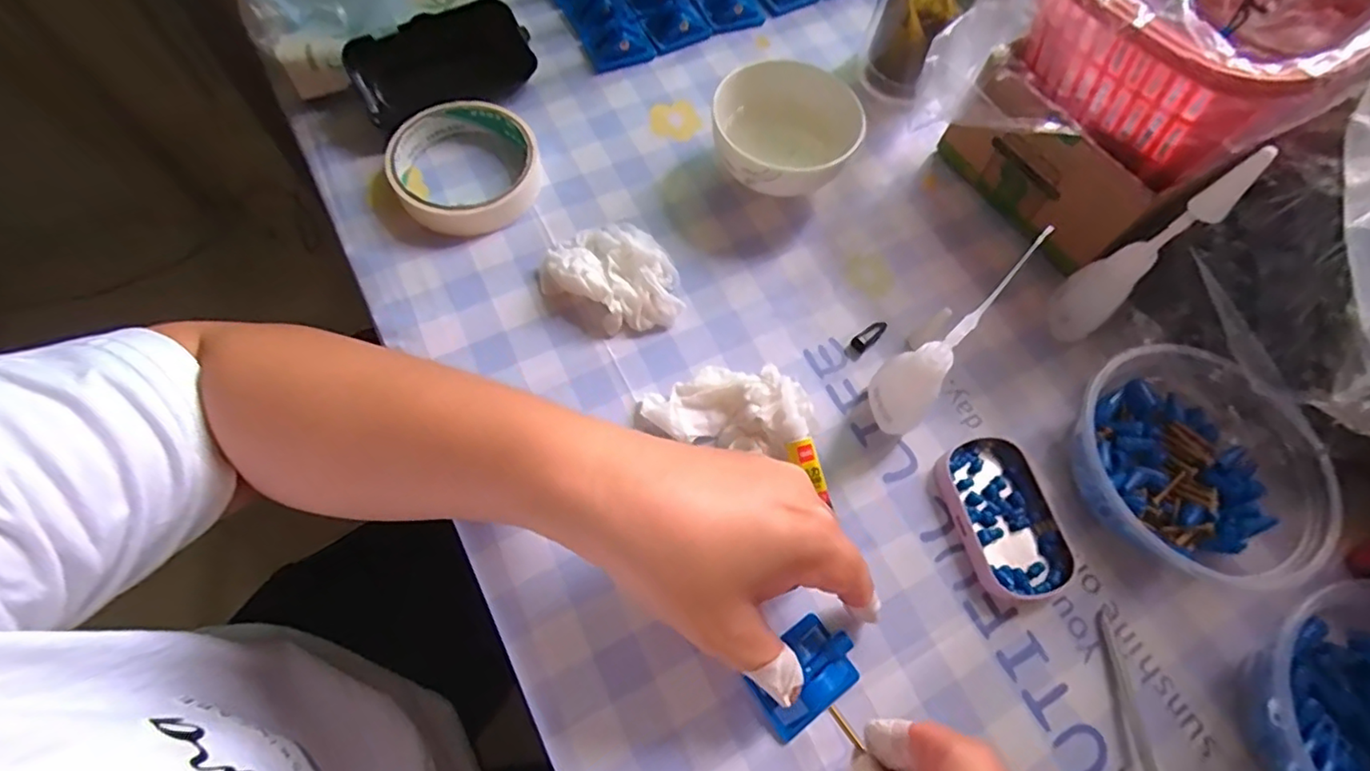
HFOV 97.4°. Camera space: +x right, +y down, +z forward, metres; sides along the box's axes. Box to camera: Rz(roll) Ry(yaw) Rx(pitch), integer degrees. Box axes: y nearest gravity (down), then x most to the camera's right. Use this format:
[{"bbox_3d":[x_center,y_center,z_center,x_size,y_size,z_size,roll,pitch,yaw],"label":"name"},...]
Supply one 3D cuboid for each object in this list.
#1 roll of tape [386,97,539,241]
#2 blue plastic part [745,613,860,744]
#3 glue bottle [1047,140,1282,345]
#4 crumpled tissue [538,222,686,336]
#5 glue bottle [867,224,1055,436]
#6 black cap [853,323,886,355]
[{"bbox_3d":[-0.132,-0.133,0.364,0.085,0.022,0.087,1,66,-3],"label":"roll of tape"},{"bbox_3d":[0.054,0.128,0.266,0.048,0.012,0.034,-34,72,-16],"label":"blue plastic part"},{"bbox_3d":[0.227,-0.062,0.302,0.023,0.125,0.025,22,67,6],"label":"glue bottle"},{"bbox_3d":[-0.035,-0.064,0.340,0.077,0.023,0.062,33,68,11],"label":"crumpled tissue"},{"bbox_3d":[0.117,-0.015,0.268,0.031,0.134,0.030,-37,73,-18],"label":"glue bottle"},{"bbox_3d":[0.105,-0.029,0.342,0.022,0.010,0.009,-38,73,-18],"label":"black cap"}]

